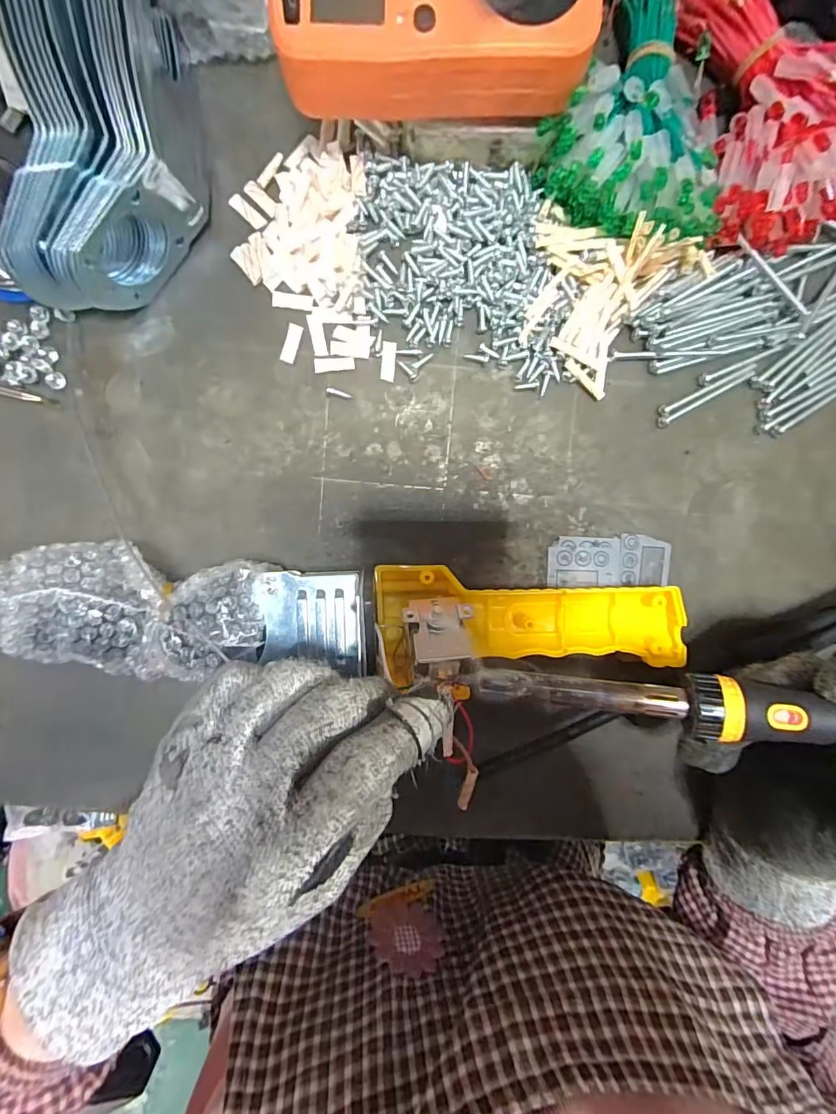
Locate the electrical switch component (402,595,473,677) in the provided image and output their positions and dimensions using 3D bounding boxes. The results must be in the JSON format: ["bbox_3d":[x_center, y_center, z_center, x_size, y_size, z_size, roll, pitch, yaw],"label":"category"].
[{"bbox_3d":[0.010,0.038,0.233,0.032,0.016,0.042,3,51,-5],"label":"electrical switch component"}]

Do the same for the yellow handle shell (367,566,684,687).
[{"bbox_3d":[0.060,0.036,0.258,0.162,0.024,0.060,1,96,-2],"label":"yellow handle shell"}]

